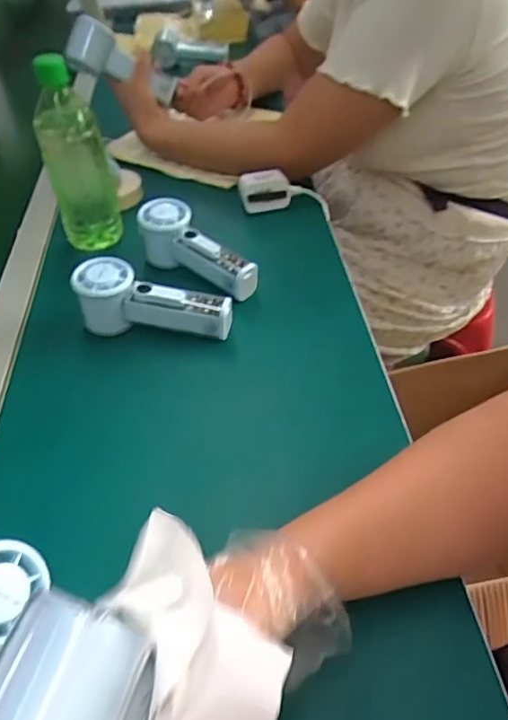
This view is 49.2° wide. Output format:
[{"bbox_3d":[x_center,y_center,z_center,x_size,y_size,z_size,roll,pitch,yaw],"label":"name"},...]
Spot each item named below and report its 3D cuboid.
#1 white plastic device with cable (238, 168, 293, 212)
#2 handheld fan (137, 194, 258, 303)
[{"bbox_3d":[0.014,-0.217,0.713,0.062,0.035,0.041,-9,45,-3],"label":"white plastic device with cable"},{"bbox_3d":[-0.062,-0.118,0.613,0.159,0.056,0.053,35,57,18],"label":"handheld fan"}]

